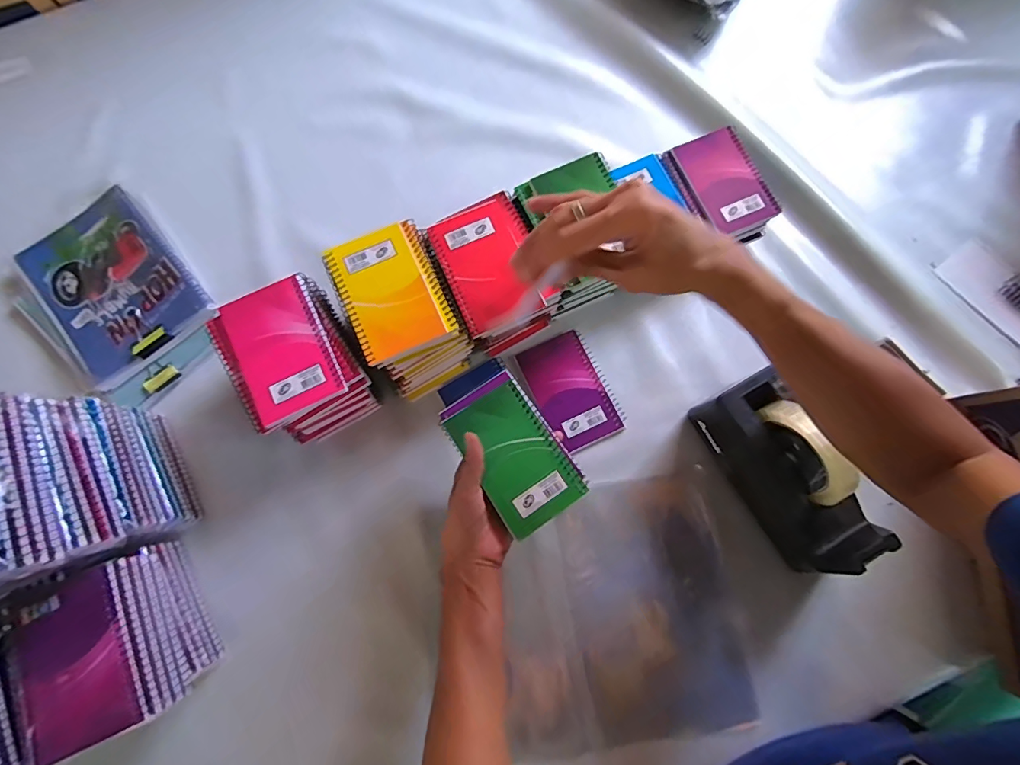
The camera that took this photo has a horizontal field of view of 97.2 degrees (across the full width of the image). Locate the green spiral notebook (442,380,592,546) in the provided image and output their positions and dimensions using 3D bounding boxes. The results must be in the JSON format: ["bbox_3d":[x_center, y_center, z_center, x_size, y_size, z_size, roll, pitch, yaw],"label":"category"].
[{"bbox_3d":[0.006,0.069,0.422,0.078,0.009,0.127,-33,79,-7],"label":"green spiral notebook"}]

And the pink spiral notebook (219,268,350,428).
[{"bbox_3d":[-0.219,-0.033,0.433,0.084,0.011,0.130,-25,78,-5],"label":"pink spiral notebook"}]

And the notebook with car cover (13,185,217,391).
[{"bbox_3d":[-0.476,-0.123,0.536,0.155,0.012,0.231,-40,80,-8],"label":"notebook with car cover"}]

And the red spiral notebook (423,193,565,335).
[{"bbox_3d":[-0.019,-0.124,0.463,0.097,0.011,0.132,-24,78,-5],"label":"red spiral notebook"}]

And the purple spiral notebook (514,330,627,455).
[{"bbox_3d":[0.073,0.010,0.532,0.085,0.010,0.130,-25,78,-5],"label":"purple spiral notebook"}]

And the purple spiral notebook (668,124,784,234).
[{"bbox_3d":[0.260,-0.244,0.540,0.083,0.013,0.125,-23,78,-5],"label":"purple spiral notebook"}]

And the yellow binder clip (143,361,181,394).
[{"bbox_3d":[-0.404,-0.008,0.519,0.027,0.011,0.036,43,80,9],"label":"yellow binder clip"}]

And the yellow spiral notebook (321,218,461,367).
[{"bbox_3d":[-0.118,-0.090,0.446,0.097,0.014,0.128,-24,78,-5],"label":"yellow spiral notebook"}]

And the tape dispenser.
[{"bbox_3d":[0.280,0.088,0.447,0.073,0.122,0.197,-31,78,-7],"label":"tape dispenser"}]

